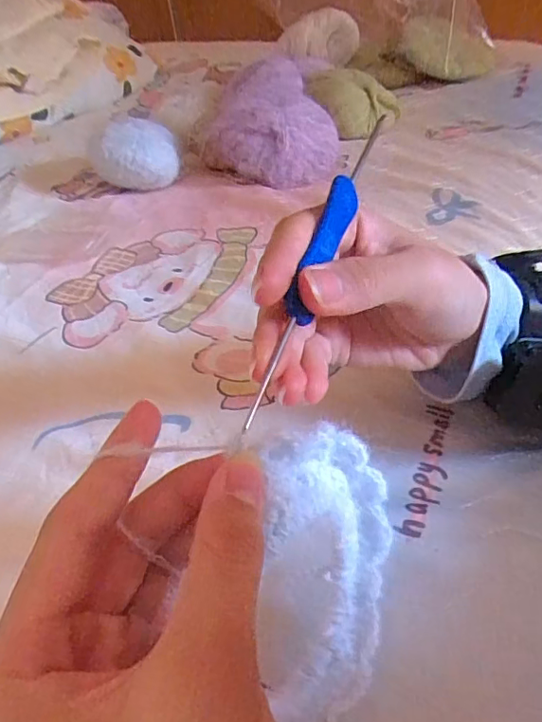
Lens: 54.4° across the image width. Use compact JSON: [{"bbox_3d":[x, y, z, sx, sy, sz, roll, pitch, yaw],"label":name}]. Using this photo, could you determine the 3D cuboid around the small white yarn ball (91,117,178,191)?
[{"bbox_3d":[-0.138,-0.212,0.546,0.090,0.057,0.070,-16,41,-10],"label":"small white yarn ball"}]

